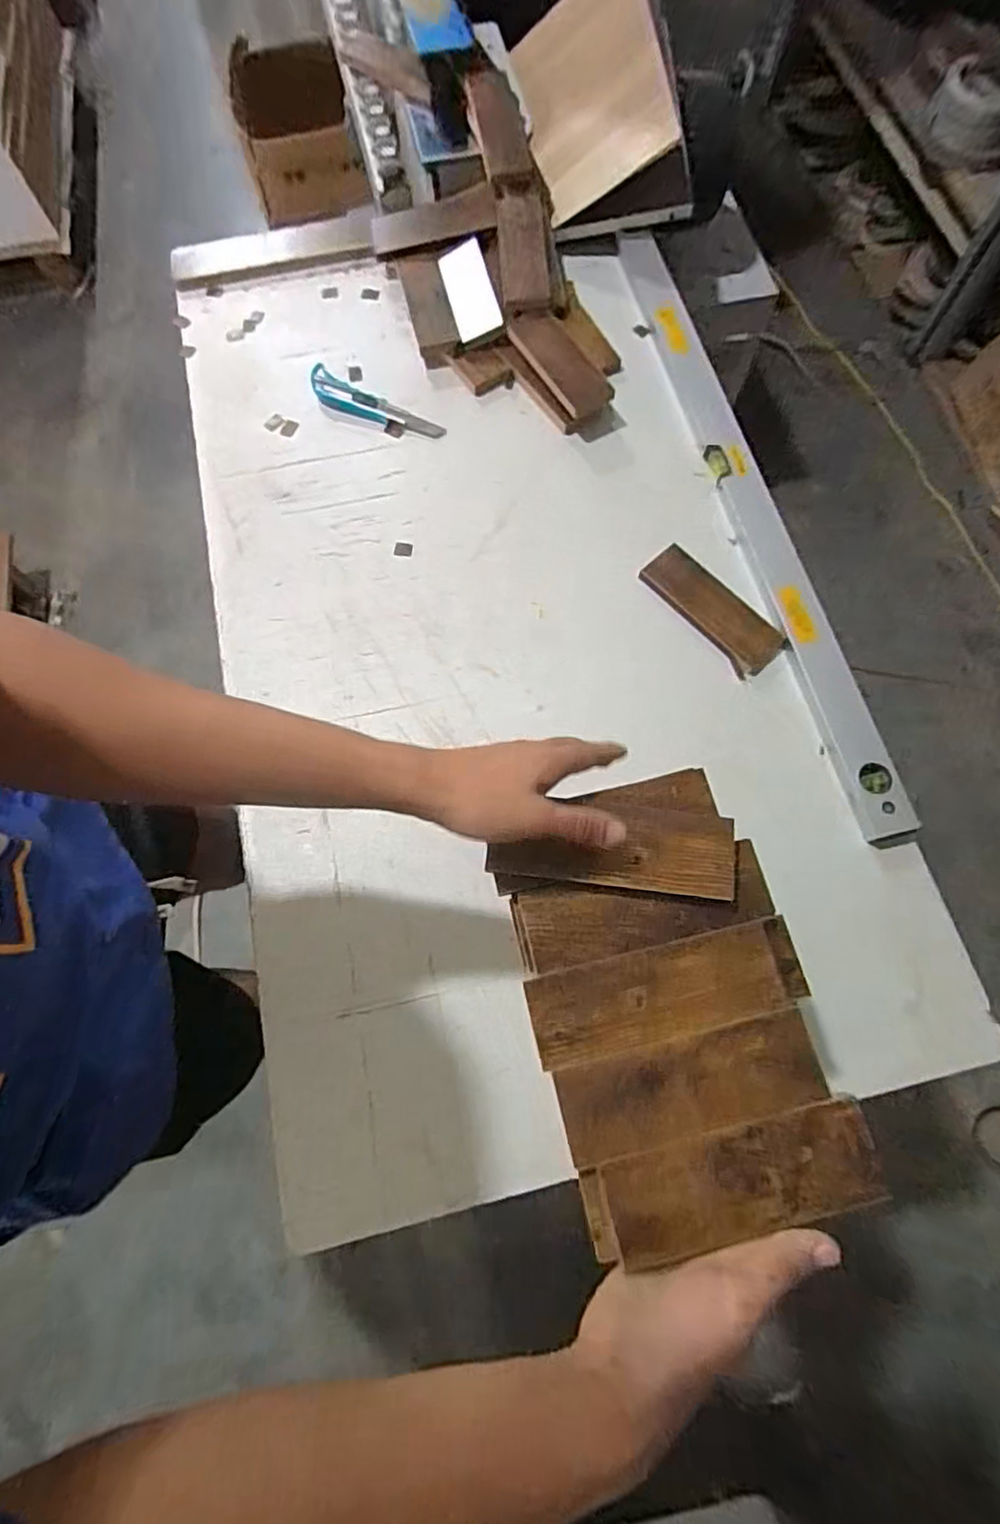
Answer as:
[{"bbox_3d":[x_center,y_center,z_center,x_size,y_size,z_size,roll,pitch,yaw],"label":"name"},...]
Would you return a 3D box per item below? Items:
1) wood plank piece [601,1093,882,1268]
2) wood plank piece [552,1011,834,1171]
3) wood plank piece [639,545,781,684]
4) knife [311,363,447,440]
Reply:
[{"bbox_3d":[0.154,0.268,0.395,0.169,0.015,0.060,-14,74,-1],"label":"wood plank piece"},{"bbox_3d":[0.127,0.216,0.413,0.172,0.010,0.057,-13,74,-3],"label":"wood plank piece"},{"bbox_3d":[0.251,-0.182,0.738,0.065,0.011,0.182,-40,76,-11],"label":"wood plank piece"},{"bbox_3d":[-0.168,-0.475,0.836,0.192,0.023,0.044,24,74,8],"label":"knife"}]

